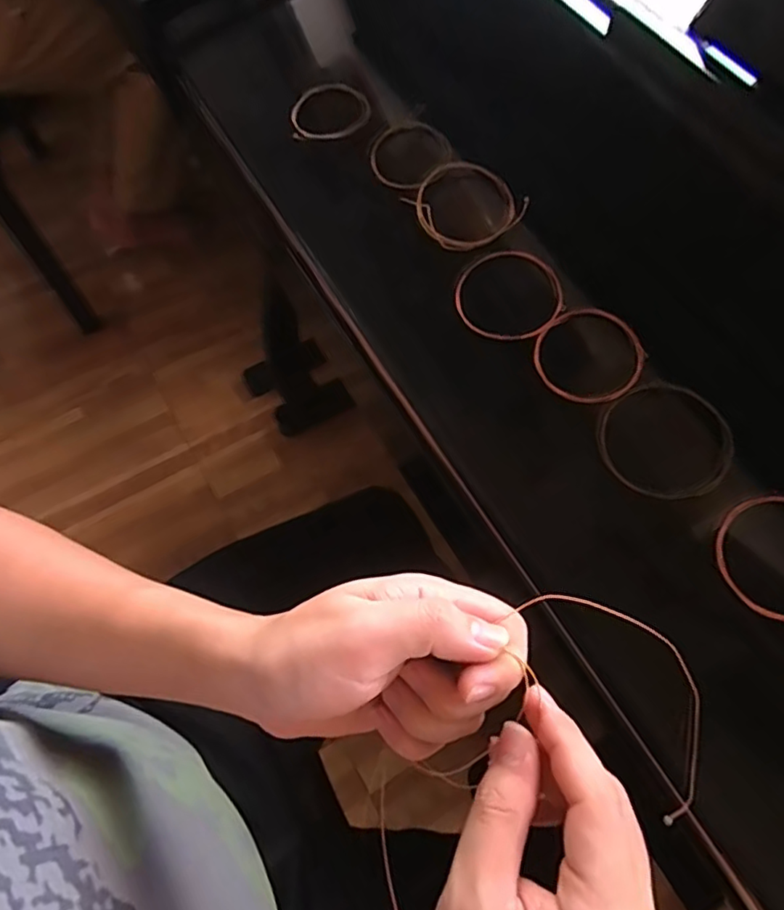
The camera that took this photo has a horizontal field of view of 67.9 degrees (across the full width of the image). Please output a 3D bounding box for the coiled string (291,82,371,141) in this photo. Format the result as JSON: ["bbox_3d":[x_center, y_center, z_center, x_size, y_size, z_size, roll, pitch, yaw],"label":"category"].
[{"bbox_3d":[-0.053,-0.296,0.502,0.067,0.012,0.074,-6,66,-4],"label":"coiled string"}]

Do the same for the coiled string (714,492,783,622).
[{"bbox_3d":[0.221,0.057,0.326,0.070,0.008,0.070,-3,72,9],"label":"coiled string"}]

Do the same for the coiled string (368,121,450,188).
[{"bbox_3d":[0.015,-0.248,0.477,0.068,0.008,0.076,-40,63,-7],"label":"coiled string"}]

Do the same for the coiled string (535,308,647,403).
[{"bbox_3d":[0.131,-0.066,0.387,0.066,0.010,0.068,-3,75,12],"label":"coiled string"}]

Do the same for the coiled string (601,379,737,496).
[{"bbox_3d":[0.167,-0.008,0.359,0.072,0.007,0.077,-5,74,18],"label":"coiled string"}]

